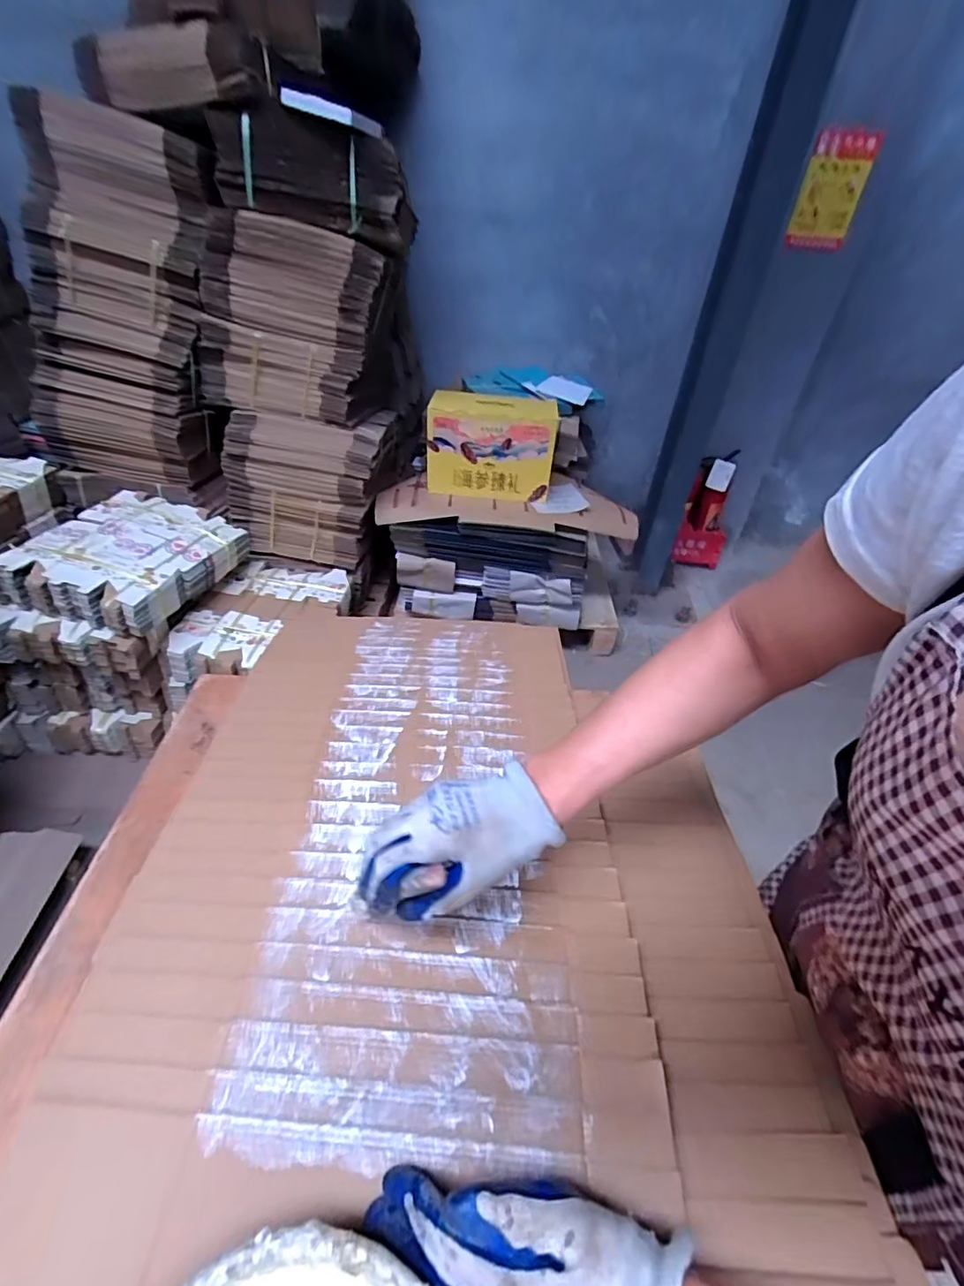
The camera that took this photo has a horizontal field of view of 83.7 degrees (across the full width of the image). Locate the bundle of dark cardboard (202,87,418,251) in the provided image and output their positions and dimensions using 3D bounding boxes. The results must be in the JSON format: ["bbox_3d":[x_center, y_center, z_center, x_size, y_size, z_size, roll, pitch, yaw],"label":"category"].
[{"bbox_3d":[-0.399,-1.131,1.299,0.429,0.238,0.230,0,40,-5],"label":"bundle of dark cardboard"}]

